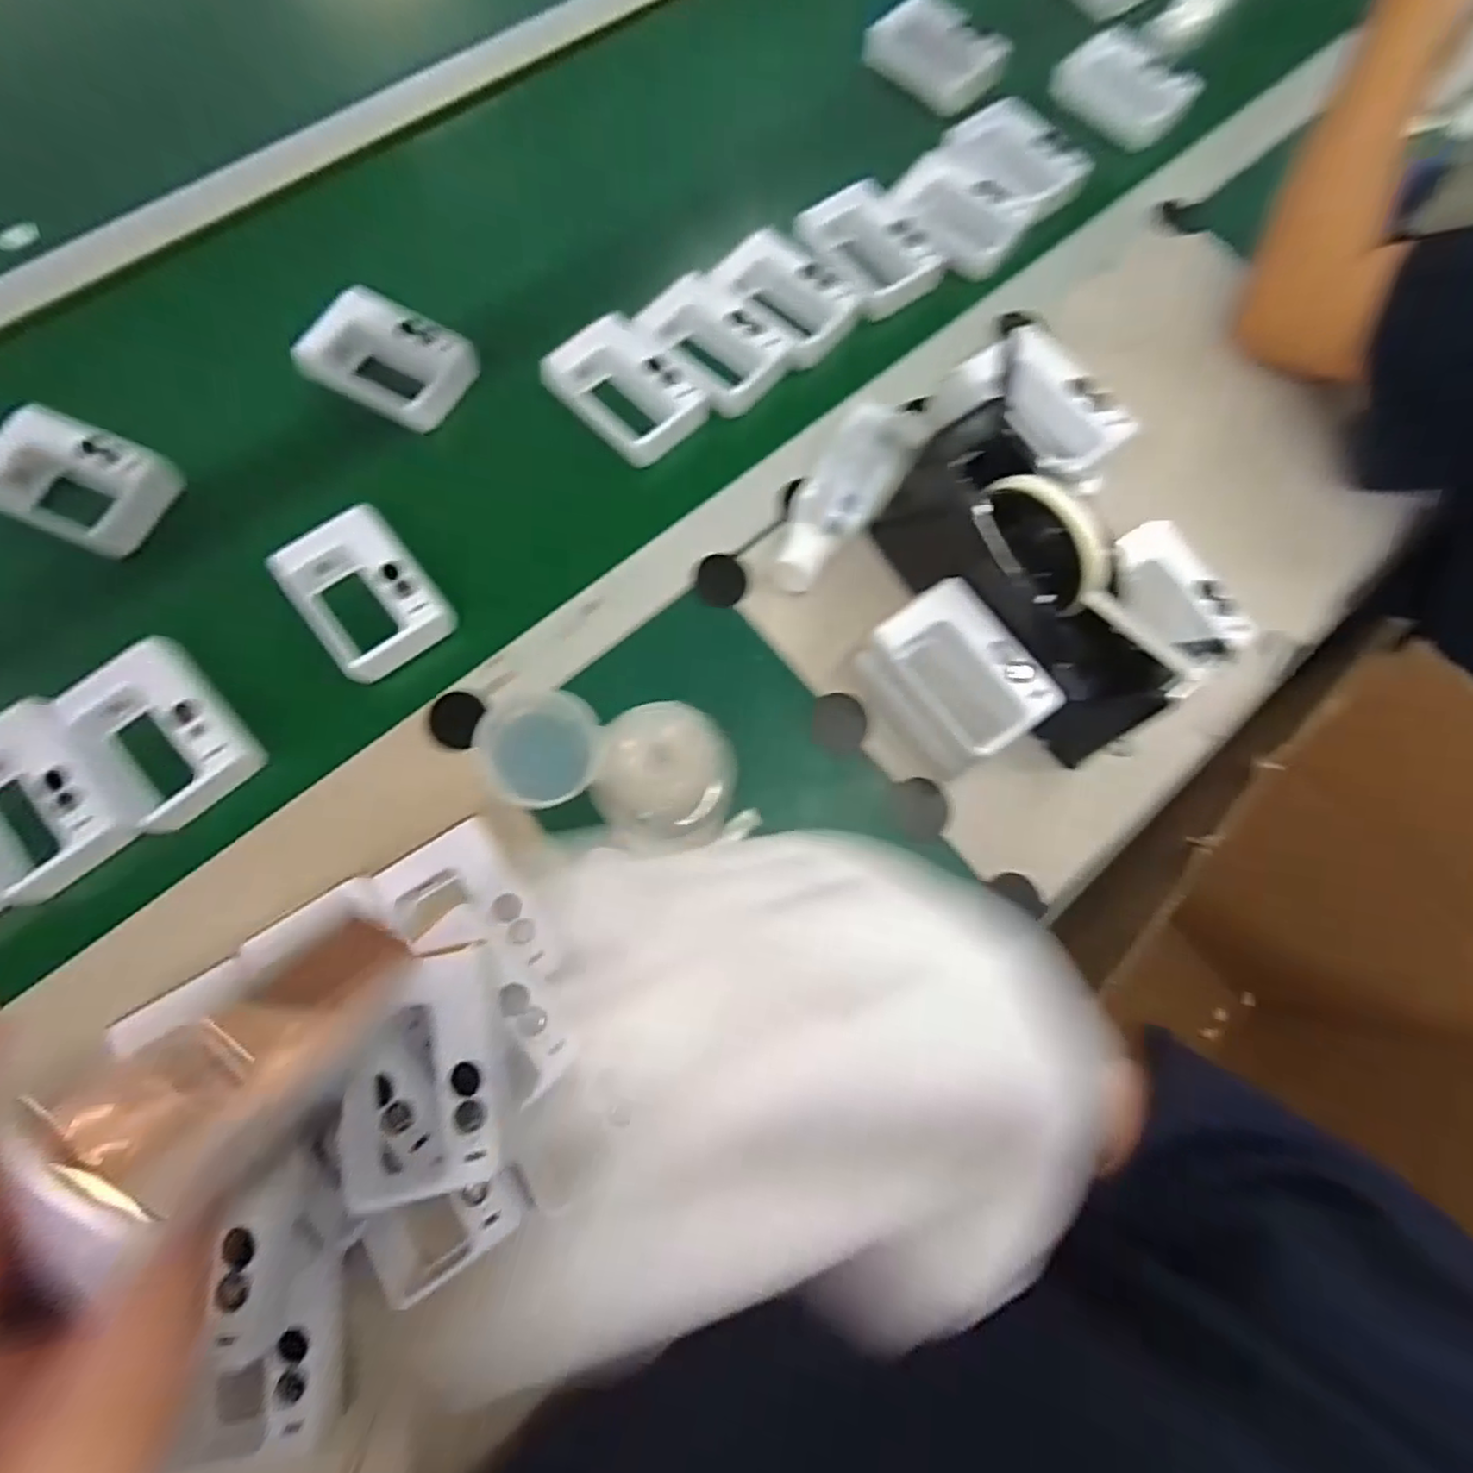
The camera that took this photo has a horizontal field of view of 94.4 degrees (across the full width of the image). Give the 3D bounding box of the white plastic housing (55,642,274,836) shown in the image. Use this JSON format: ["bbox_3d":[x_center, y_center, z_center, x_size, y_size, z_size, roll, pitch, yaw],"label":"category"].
[{"bbox_3d":[-0.329,-0.003,0.390,0.095,0.031,0.071,40,79,8],"label":"white plastic housing"}]

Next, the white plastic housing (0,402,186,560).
[{"bbox_3d":[-0.428,-0.165,0.440,0.104,0.041,0.073,23,77,4],"label":"white plastic housing"}]

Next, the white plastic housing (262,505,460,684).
[{"bbox_3d":[-0.224,-0.085,0.416,0.072,0.024,0.100,-38,80,-9],"label":"white plastic housing"}]

